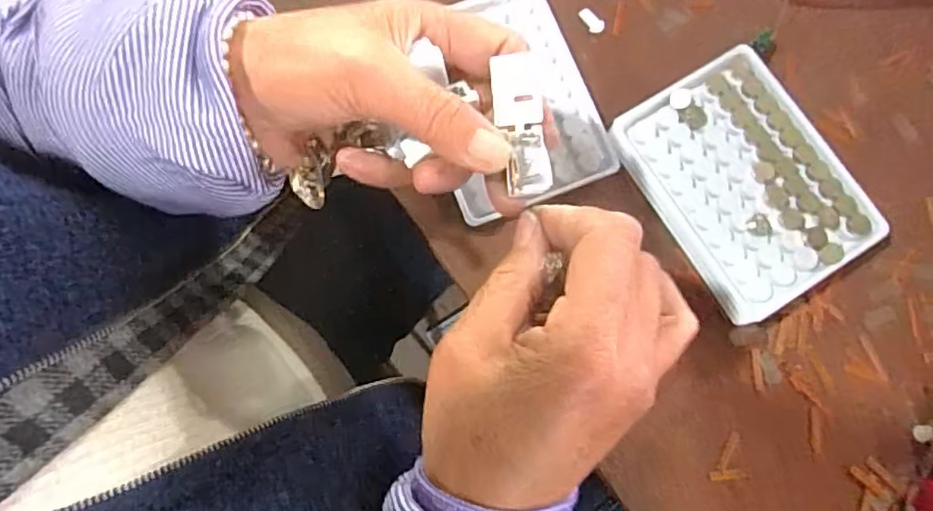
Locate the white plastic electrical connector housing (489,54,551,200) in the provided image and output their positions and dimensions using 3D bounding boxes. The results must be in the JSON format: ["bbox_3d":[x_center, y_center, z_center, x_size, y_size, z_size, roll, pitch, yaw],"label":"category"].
[{"bbox_3d":[0.022,-0.051,0.242,0.019,0.013,0.054,-8,89,-3],"label":"white plastic electrical connector housing"}]

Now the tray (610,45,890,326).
[{"bbox_3d":[0.153,-0.039,0.336,0.100,0.024,0.129,-32,81,-8],"label":"tray"}]

